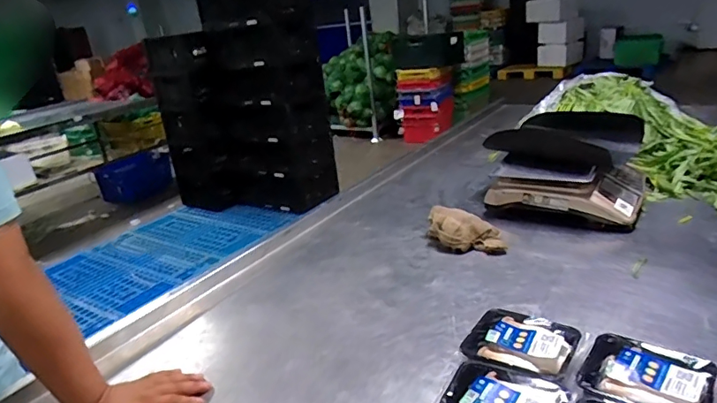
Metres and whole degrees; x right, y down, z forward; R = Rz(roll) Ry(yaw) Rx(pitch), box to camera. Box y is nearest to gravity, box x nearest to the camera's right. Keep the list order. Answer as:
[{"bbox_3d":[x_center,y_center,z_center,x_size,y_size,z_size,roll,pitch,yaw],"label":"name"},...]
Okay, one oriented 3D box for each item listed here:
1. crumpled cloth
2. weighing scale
[{"bbox_3d":[0.245,0.072,1.159,0.195,0.068,0.086,8,26,33],"label":"crumpled cloth"},{"bbox_3d":[0.556,-0.102,1.335,0.361,0.202,0.372,8,26,33],"label":"weighing scale"}]

